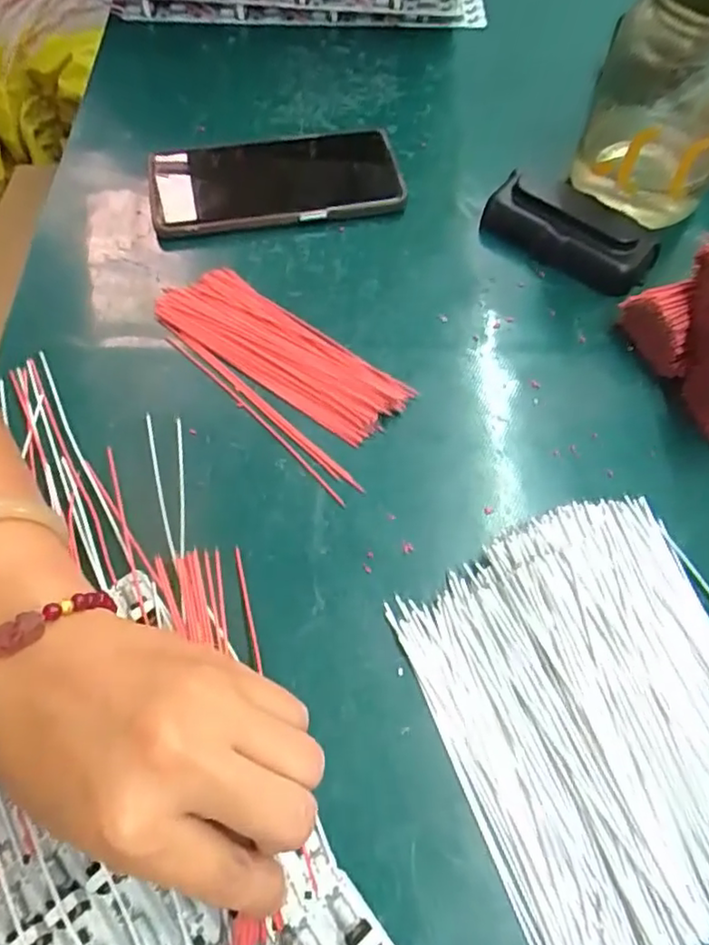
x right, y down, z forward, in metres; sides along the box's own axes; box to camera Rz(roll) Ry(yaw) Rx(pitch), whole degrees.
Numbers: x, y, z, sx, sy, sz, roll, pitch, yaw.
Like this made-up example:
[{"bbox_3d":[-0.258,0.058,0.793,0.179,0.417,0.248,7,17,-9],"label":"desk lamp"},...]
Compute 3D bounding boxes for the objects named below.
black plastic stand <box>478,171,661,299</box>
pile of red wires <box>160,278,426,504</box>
[{"bbox_3d":[0.132,-0.148,0.385,0.106,0.031,0.044,29,65,12],"label":"black plastic stand"},{"bbox_3d":[-0.046,-0.059,0.342,0.153,0.008,0.070,38,67,16],"label":"pile of red wires"}]

